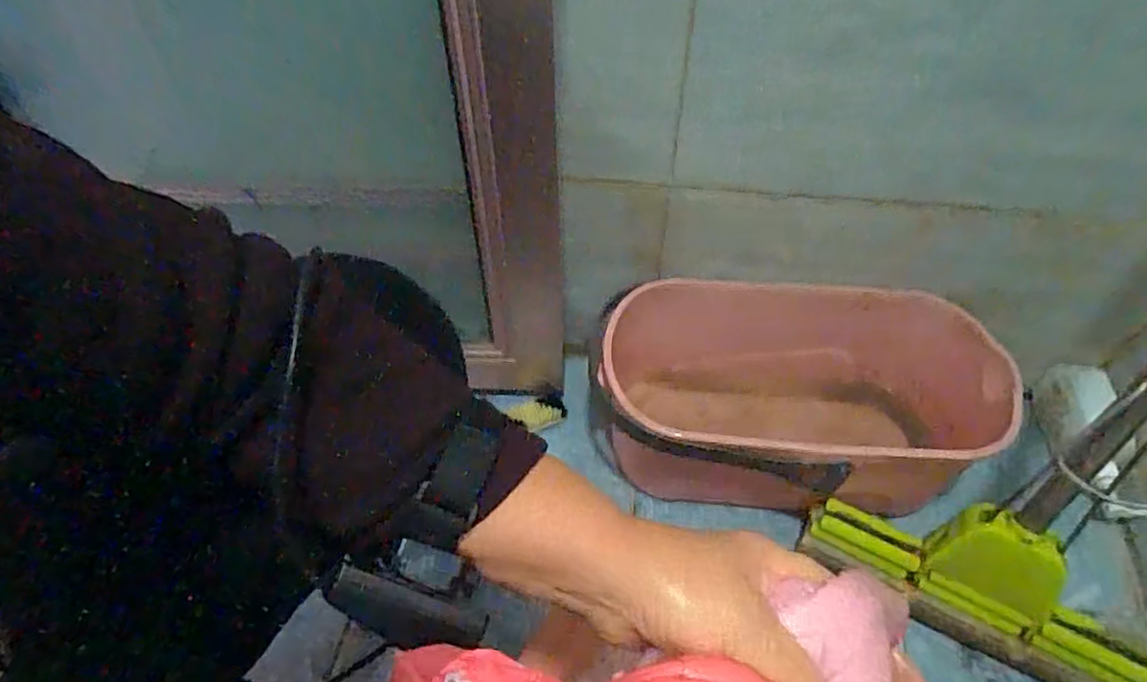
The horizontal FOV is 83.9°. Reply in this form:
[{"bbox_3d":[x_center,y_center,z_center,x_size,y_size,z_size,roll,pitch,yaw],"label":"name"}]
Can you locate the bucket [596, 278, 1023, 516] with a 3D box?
[{"bbox_3d":[0.267,0.085,0.781,0.471,0.197,0.246,5,50,4],"label":"bucket"}]

